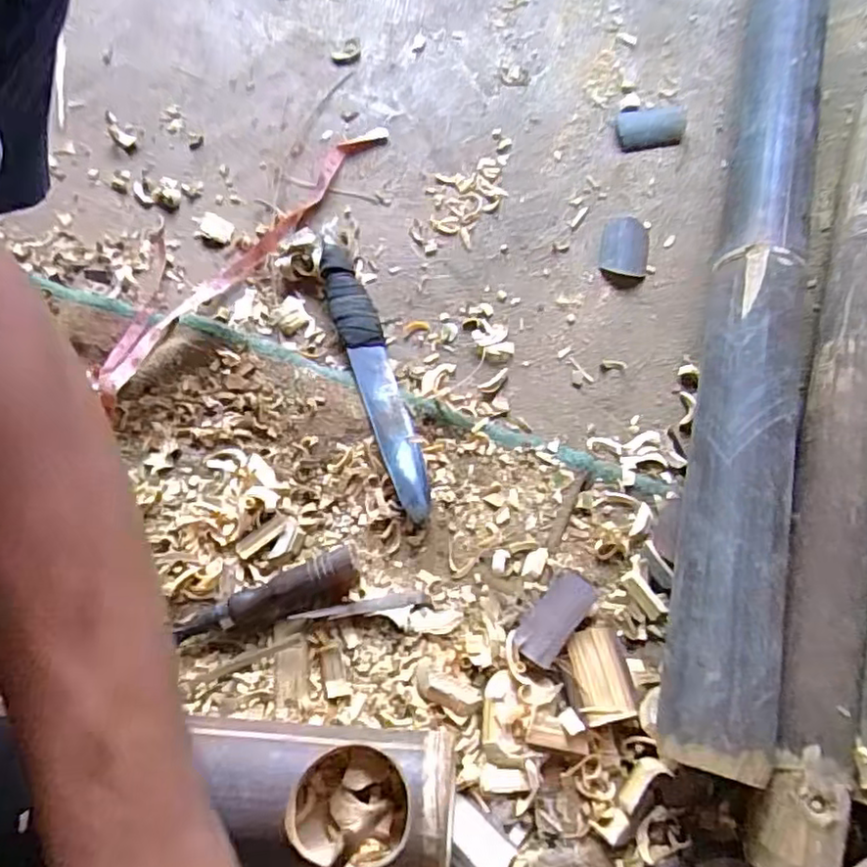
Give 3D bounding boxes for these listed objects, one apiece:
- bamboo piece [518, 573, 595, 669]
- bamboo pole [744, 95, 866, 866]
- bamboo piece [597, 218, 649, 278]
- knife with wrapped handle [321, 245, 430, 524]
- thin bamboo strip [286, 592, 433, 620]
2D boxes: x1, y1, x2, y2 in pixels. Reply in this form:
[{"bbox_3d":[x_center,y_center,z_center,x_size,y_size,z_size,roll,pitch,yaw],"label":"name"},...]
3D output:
[{"bbox_3d":[0.091,0.136,0.473,0.031,0.016,0.072,38,75,13],"label":"bamboo piece"},{"bbox_3d":[0.312,-0.021,0.493,0.052,0.060,0.648,17,72,6],"label":"bamboo pole"},{"bbox_3d":[0.176,-0.172,0.583,0.043,0.009,0.061,10,71,4],"label":"bamboo piece"},{"bbox_3d":[-0.050,-0.050,0.536,0.034,0.024,0.251,-18,72,-6],"label":"knife with wrapped handle"},{"bbox_3d":[-0.054,0.131,0.477,0.103,0.011,0.012,-7,71,-2],"label":"thin bamboo strip"}]

